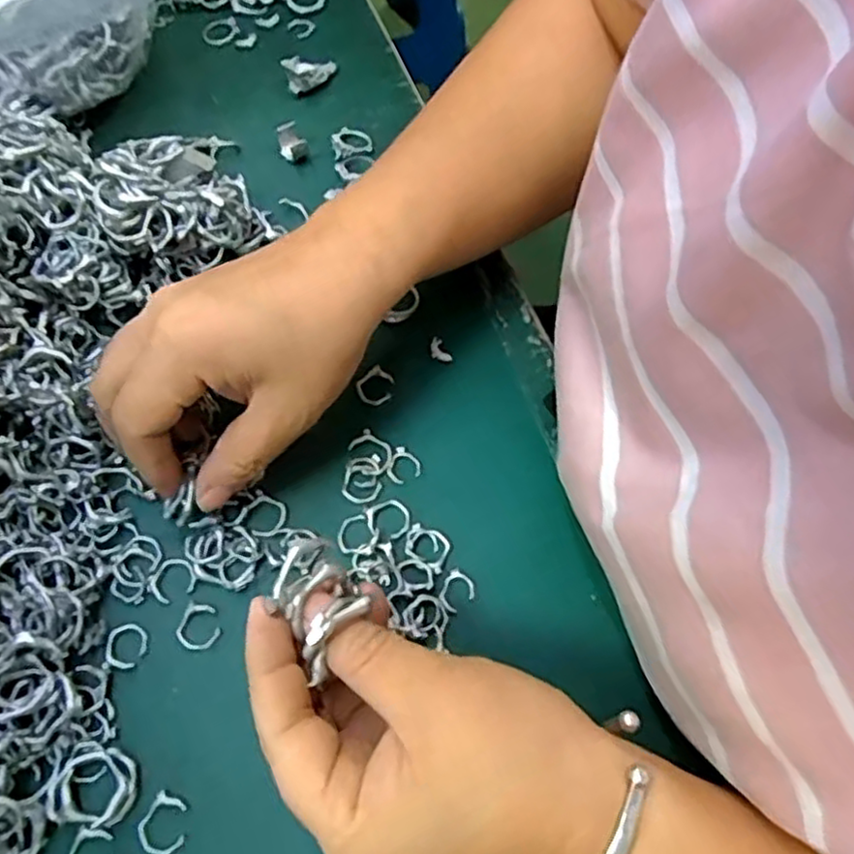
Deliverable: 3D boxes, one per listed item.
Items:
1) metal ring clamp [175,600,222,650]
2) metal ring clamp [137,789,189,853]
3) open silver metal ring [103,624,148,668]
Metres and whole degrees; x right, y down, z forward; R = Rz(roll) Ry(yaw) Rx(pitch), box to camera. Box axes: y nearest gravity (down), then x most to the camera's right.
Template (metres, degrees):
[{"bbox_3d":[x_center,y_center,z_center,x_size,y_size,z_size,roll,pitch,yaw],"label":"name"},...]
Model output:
[{"bbox_3d":[-0.091,0.080,0.280,0.017,0.004,0.017,0,64,0],"label":"metal ring clamp"},{"bbox_3d":[-0.093,0.142,0.249,0.017,0.004,0.018,0,64,0],"label":"metal ring clamp"},{"bbox_3d":[-0.119,0.086,0.277,0.016,0.004,0.017,0,64,0],"label":"open silver metal ring"}]

